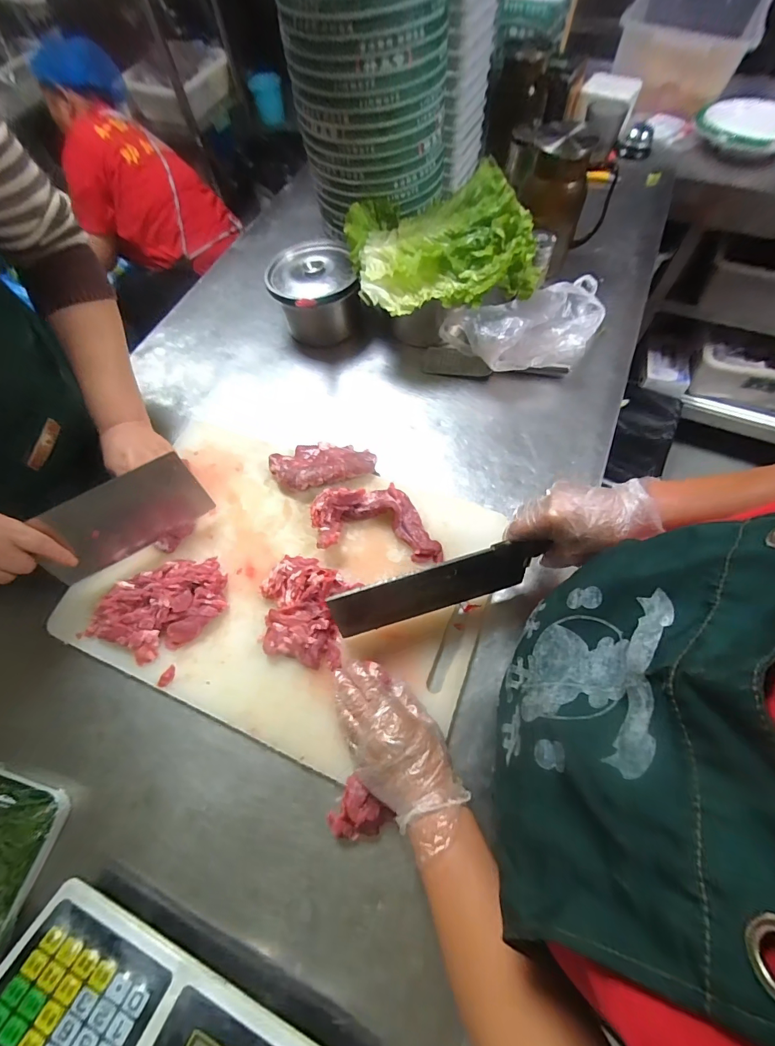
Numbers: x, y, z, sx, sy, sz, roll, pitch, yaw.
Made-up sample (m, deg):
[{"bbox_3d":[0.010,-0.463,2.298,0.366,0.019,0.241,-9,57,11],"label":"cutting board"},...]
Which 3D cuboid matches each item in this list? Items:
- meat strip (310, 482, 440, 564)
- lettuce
[{"bbox_3d":[-0.012,-0.001,0.484,0.156,0.039,0.085,4,65,4],"label":"meat strip"},{"bbox_3d":[0.075,-0.387,0.551,0.248,0.082,0.223,-11,65,-2],"label":"lettuce"}]

